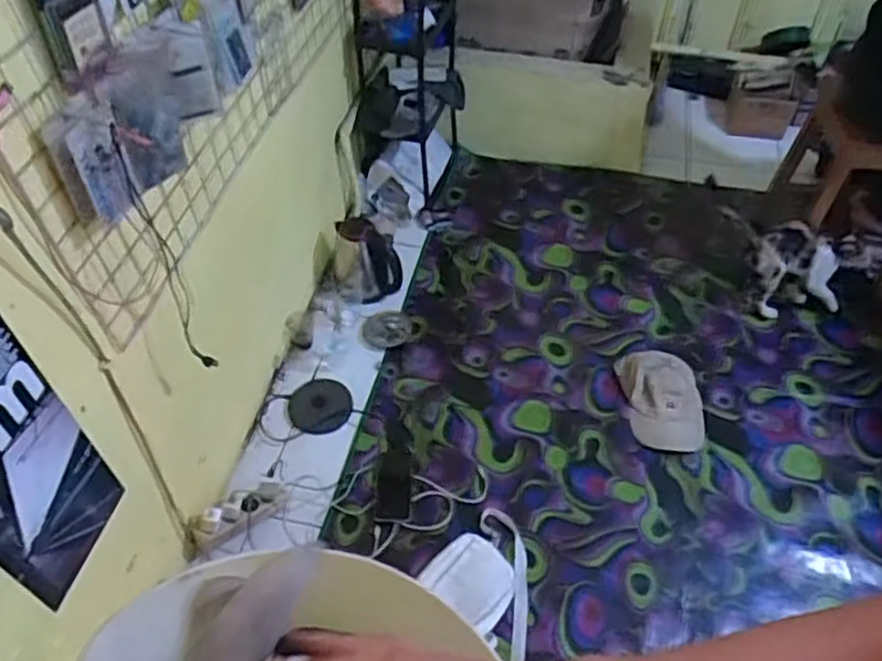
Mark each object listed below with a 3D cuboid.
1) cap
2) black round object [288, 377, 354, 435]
[{"bbox_3d":[0.526,0.159,1.688,0.178,0.063,0.261,-8,49,-12],"label":"cap"},{"bbox_3d":[-0.285,0.175,1.681,0.145,0.033,0.161,-31,58,-29],"label":"black round object"}]

